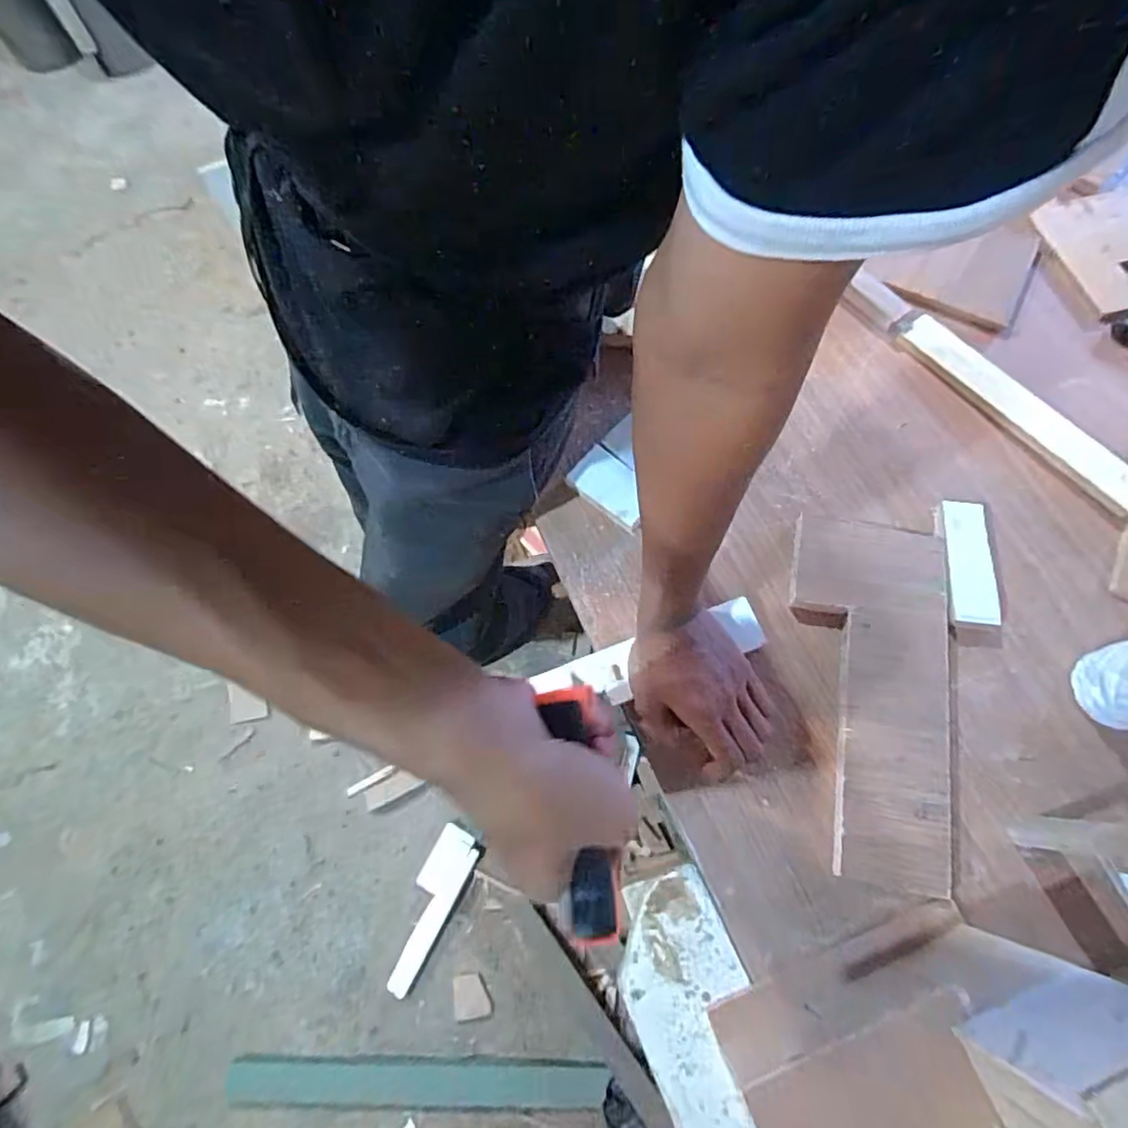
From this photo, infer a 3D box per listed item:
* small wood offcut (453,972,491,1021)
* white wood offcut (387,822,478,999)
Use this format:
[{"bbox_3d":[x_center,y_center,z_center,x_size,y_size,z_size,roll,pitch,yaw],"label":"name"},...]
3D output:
[{"bbox_3d":[-0.165,0.766,1.073,0.061,0.011,0.068,-11,70,-1],"label":"small wood offcut"},{"bbox_3d":[-0.250,0.623,1.100,0.082,0.024,0.283,28,74,4],"label":"white wood offcut"}]

